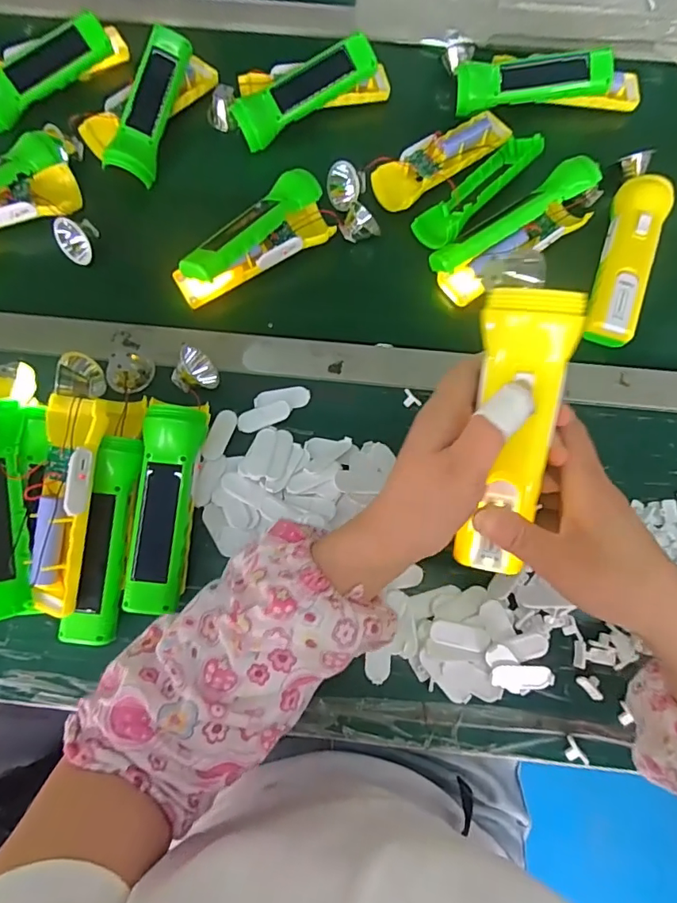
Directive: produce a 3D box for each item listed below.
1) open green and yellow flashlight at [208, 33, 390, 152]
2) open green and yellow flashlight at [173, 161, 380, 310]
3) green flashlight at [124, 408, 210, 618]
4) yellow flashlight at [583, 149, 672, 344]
[{"bbox_3d":[-0.042,-0.398,0.530,0.194,0.045,0.077,-22,74,-6],"label":"open green and yellow flashlight"},{"bbox_3d":[-0.063,-0.223,0.482,0.217,0.048,0.079,-27,75,-8],"label":"open green and yellow flashlight"},{"bbox_3d":[-0.141,0.042,0.393,0.046,0.037,0.167,6,73,2],"label":"green flashlight"},{"bbox_3d":[0.287,-0.205,0.480,0.045,0.036,0.215,18,74,5],"label":"yellow flashlight"}]

